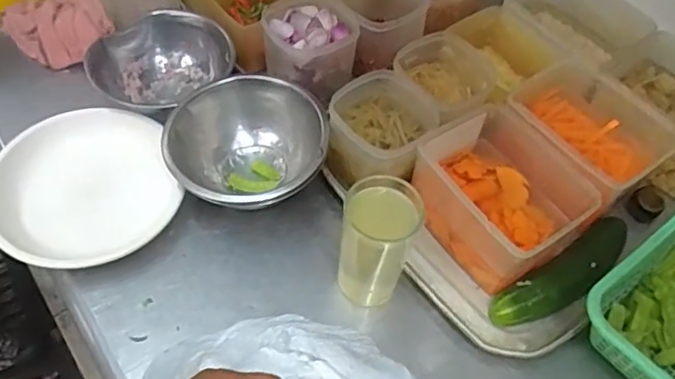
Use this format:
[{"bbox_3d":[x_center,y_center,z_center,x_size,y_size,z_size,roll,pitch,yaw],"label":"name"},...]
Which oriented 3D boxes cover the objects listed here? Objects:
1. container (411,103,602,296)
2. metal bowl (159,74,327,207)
[{"bbox_3d":[0.177,0.006,0.634,0.139,0.088,0.165,-27,61,-22],"label":"container"},{"bbox_3d":[-0.104,-0.039,0.660,0.168,0.089,0.173,2,54,-3],"label":"metal bowl"}]

